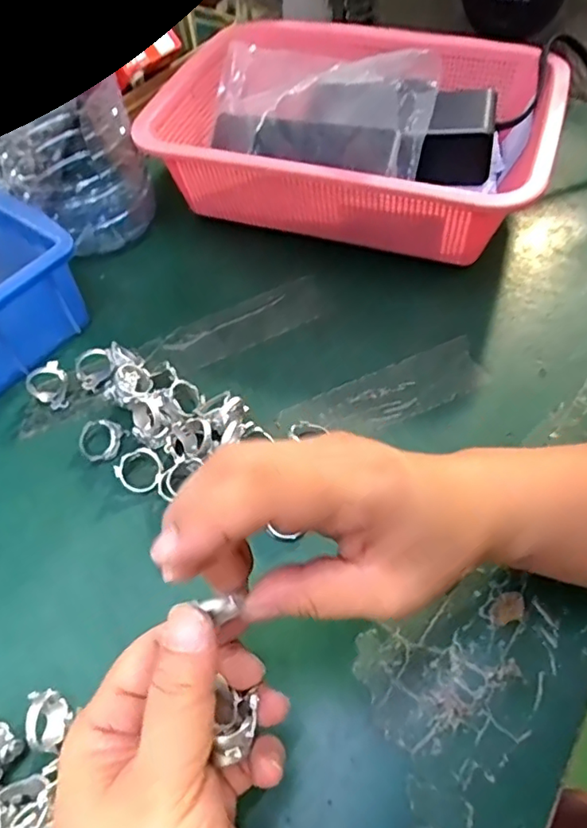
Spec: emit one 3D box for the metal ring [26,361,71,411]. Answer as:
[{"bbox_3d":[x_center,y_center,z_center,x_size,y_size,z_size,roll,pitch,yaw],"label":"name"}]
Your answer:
[{"bbox_3d":[-0.159,-0.017,0.375,0.025,0.024,0.019,-26,57,-14],"label":"metal ring"}]

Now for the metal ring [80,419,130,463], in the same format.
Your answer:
[{"bbox_3d":[-0.119,0.017,0.358,0.029,0.017,0.023,-9,55,-3],"label":"metal ring"}]

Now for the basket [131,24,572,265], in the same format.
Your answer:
[{"bbox_3d":[0.047,-0.227,0.461,0.298,0.109,0.204,13,56,12],"label":"basket"}]

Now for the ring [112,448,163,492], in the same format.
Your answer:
[{"bbox_3d":[-0.091,0.033,0.341,0.025,0.008,0.026,4,80,-20],"label":"ring"}]

